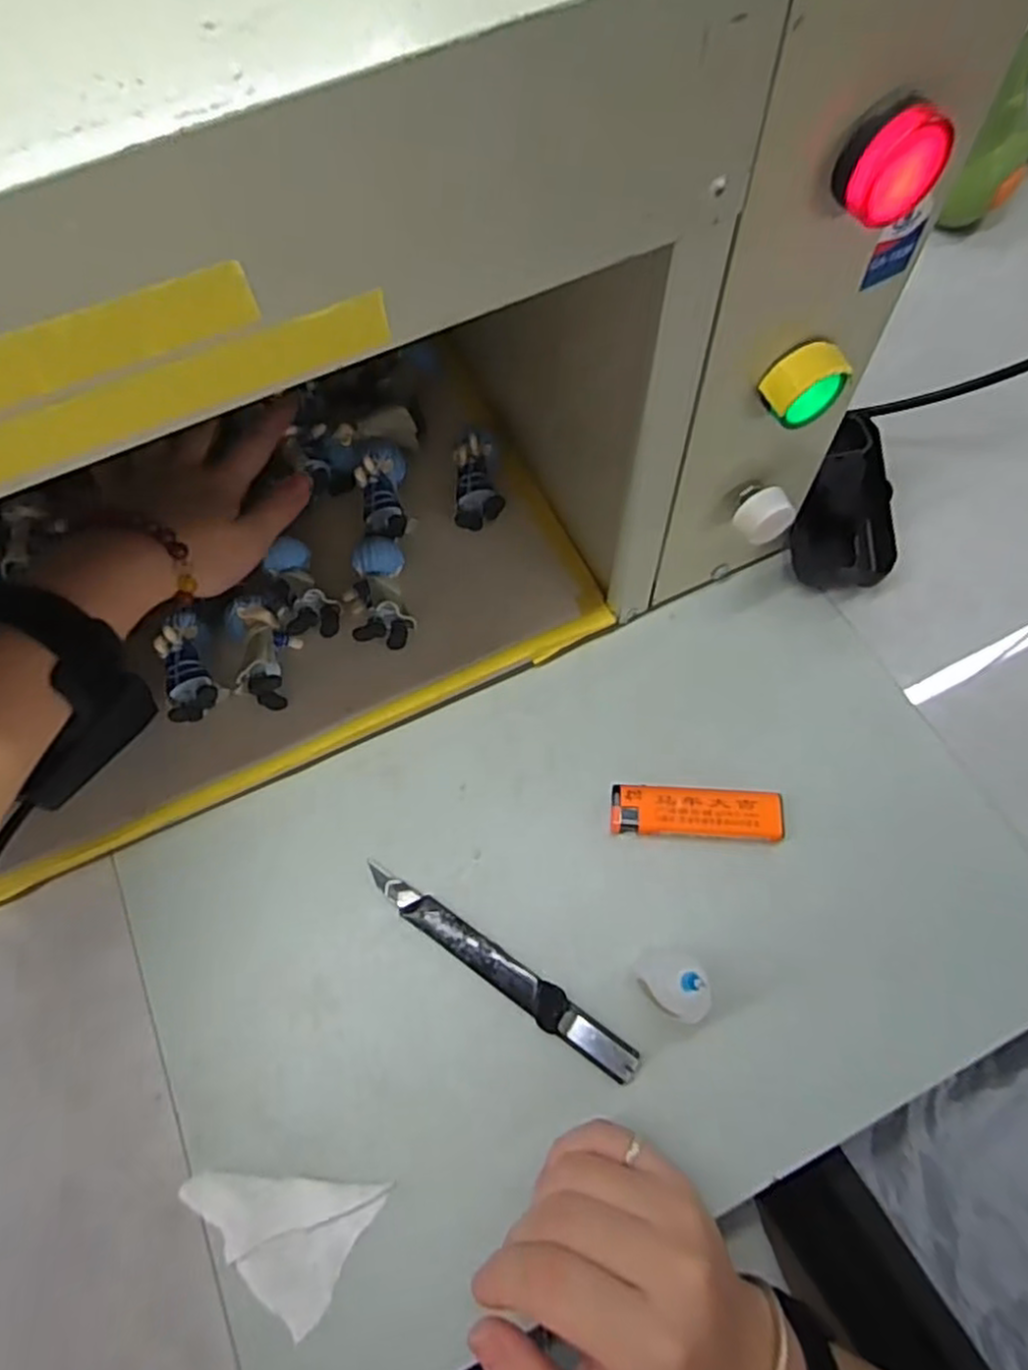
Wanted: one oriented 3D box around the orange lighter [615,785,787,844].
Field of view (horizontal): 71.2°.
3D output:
[{"bbox_3d":[0.087,0.061,0.344,0.079,0.012,0.023,2,67,5],"label":"orange lighter"}]

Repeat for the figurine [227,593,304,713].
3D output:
[{"bbox_3d":[-0.128,-0.021,0.369,0.029,0.025,0.059,-21,67,-6],"label":"figurine"}]

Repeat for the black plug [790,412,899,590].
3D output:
[{"bbox_3d":[0.183,-0.104,0.403,0.049,0.024,0.104,6,67,6],"label":"black plug"}]

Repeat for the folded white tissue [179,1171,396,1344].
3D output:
[{"bbox_3d":[-0.096,0.214,0.295,0.070,0.013,0.054,28,71,15],"label":"folded white tissue"}]

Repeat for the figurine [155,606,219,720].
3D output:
[{"bbox_3d":[-0.171,-0.010,0.372,0.025,0.025,0.055,-21,74,-4],"label":"figurine"}]

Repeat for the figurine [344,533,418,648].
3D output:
[{"bbox_3d":[-0.074,-0.050,0.379,0.034,0.020,0.059,-12,66,-2],"label":"figurine"}]

